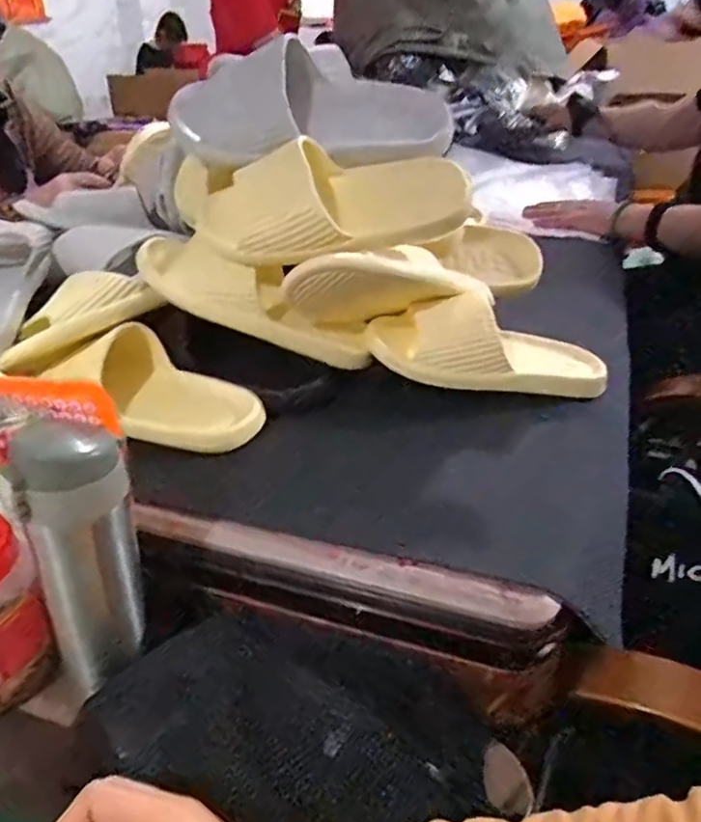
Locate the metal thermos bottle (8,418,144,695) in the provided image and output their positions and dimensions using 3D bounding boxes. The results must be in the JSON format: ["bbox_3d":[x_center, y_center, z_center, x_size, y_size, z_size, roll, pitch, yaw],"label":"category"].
[{"bbox_3d":[-0.187,0.093,0.454,0.071,0.196,0.060,-24,39,-32],"label":"metal thermos bottle"}]

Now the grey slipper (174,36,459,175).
[{"bbox_3d":[-0.042,-0.290,0.622,0.270,0.104,0.084,0,32,2],"label":"grey slipper"}]

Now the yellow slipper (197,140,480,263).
[{"bbox_3d":[-0.018,-0.188,0.593,0.242,0.081,0.082,-5,32,-6],"label":"yellow slipper"}]

